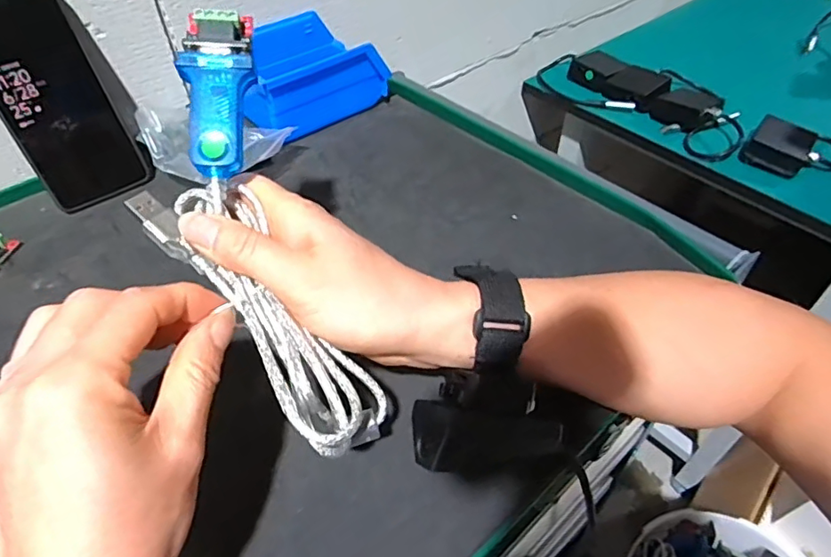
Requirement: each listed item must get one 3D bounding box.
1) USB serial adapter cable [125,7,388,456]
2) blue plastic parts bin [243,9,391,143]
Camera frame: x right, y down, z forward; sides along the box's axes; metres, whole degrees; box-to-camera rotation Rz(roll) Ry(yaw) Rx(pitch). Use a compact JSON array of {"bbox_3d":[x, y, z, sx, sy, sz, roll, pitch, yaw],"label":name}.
[{"bbox_3d":[-0.080,-0.019,0.246,0.073,0.035,0.214,-20,83,-17],"label":"USB serial adapter cable"},{"bbox_3d":[-0.111,-0.200,0.538,0.132,0.071,0.109,-29,52,-24],"label":"blue plastic parts bin"}]

